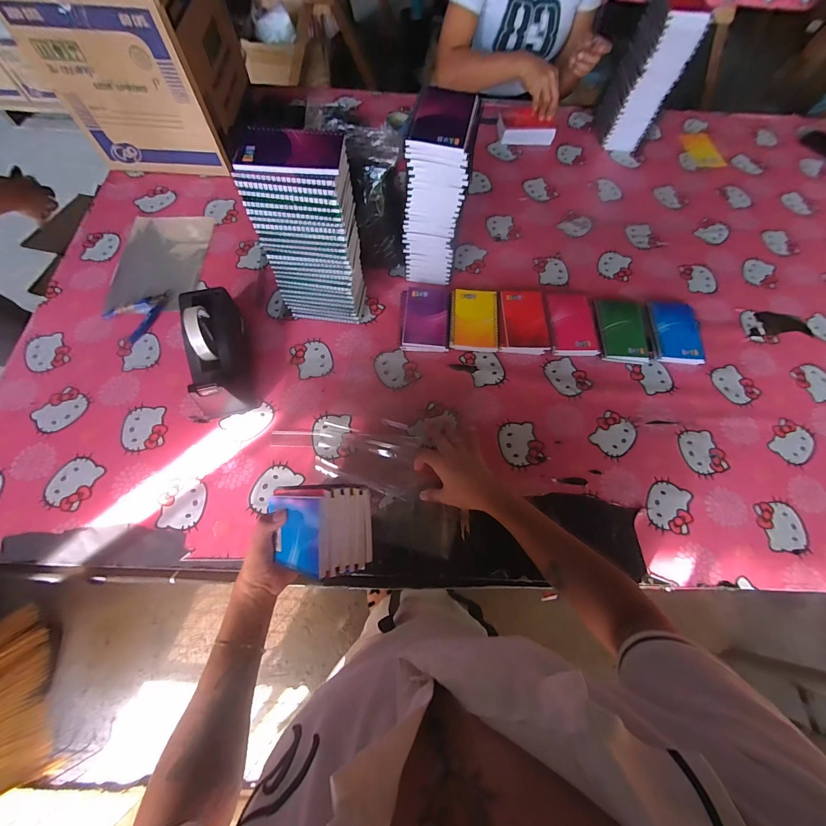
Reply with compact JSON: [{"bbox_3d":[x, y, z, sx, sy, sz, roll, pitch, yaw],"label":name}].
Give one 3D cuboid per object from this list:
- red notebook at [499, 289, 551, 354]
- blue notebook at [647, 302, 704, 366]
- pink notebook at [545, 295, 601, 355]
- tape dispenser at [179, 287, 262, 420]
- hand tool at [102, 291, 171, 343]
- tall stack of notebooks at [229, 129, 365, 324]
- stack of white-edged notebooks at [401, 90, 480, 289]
[{"bbox_3d":[0.212,-0.176,0.682,0.090,0.012,0.131,1,72,7],"label":"red notebook"},{"bbox_3d":[0.514,-0.155,0.691,0.101,0.016,0.129,10,73,-5],"label":"blue notebook"},{"bbox_3d":[0.301,-0.169,0.675,0.094,0.012,0.119,0,78,-6],"label":"pink notebook"},{"bbox_3d":[-0.327,-0.105,0.597,0.077,0.120,0.198,-16,69,-8],"label":"tape dispenser"},{"bbox_3d":[-0.518,-0.199,0.684,0.073,0.016,0.115,35,71,11],"label":"hand tool"},{"bbox_3d":[-0.162,-0.281,0.589,0.134,0.289,0.098,8,68,1],"label":"tall stack of notebooks"},{"bbox_3d":[0.041,-0.370,0.636,0.097,0.290,0.126,11,68,2],"label":"stack of white-edged notebooks"}]

